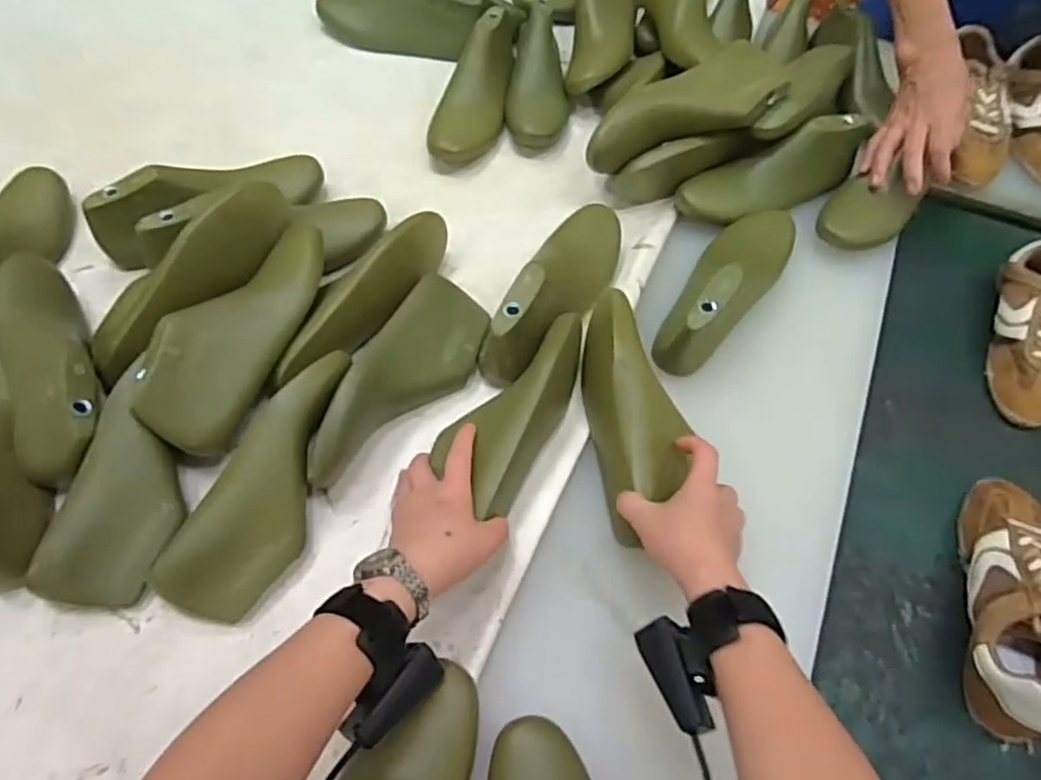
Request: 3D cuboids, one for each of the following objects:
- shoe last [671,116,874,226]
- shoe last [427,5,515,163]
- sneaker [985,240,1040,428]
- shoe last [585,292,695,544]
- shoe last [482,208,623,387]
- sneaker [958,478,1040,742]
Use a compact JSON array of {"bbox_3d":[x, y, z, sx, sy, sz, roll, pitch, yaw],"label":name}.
[{"bbox_3d":[0.291,-0.236,0.733,0.247,0.075,0.076,-20,63,-13],"label":"shoe last"},{"bbox_3d":[-0.051,-0.370,0.795,0.077,0.071,0.213,13,60,5],"label":"shoe last"},{"bbox_3d":[0.545,-0.064,0.705,0.076,0.073,0.214,23,62,11],"label":"sneaker"},{"bbox_3d":[0.097,0.017,0.576,0.068,0.068,0.207,-7,71,-6],"label":"shoe last"},{"bbox_3d":[0.041,-0.102,0.641,0.066,0.087,0.226,26,62,13],"label":"shoe last"},{"bbox_3d":[0.423,0.174,0.559,0.080,0.067,0.220,20,61,9],"label":"sneaker"}]

